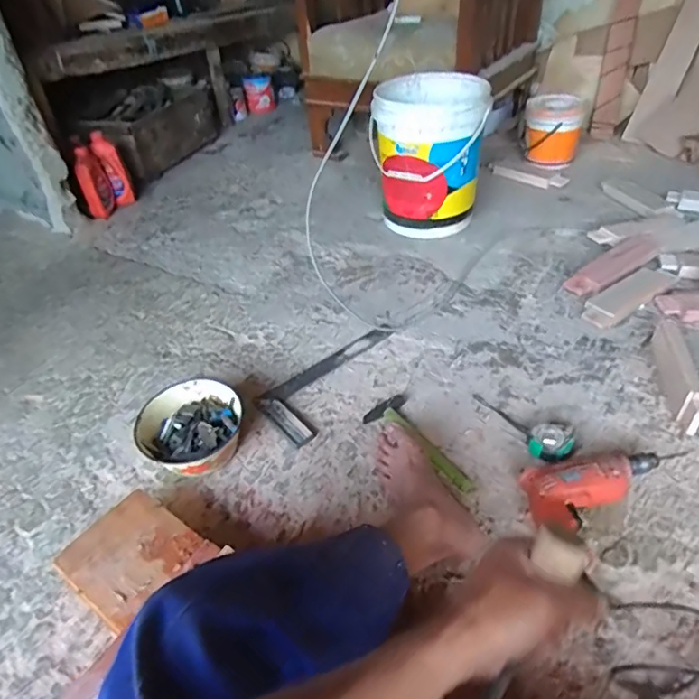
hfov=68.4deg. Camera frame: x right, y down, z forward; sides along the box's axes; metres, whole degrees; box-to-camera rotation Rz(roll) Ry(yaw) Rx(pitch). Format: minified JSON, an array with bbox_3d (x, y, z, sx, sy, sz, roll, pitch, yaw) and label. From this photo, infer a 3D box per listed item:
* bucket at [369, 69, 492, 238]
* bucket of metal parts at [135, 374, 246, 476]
[{"bbox_3d":[0.229,-0.567,1.498,0.306,0.353,0.335,0,42,9],"label":"bucket"},{"bbox_3d":[-0.279,0.149,0.928,0.182,0.092,0.177,-4,41,4],"label":"bucket of metal parts"}]

